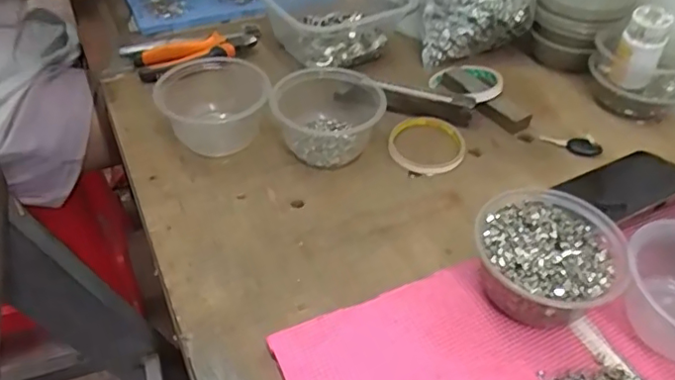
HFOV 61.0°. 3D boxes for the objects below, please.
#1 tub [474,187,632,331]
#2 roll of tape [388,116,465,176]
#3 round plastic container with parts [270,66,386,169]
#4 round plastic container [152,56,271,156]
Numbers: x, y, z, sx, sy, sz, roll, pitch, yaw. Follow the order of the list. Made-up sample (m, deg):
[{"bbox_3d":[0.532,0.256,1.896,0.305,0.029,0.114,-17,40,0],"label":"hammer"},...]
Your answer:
[{"bbox_3d":[0.165,0.060,0.467,0.109,0.067,0.112,1,44,-1],"label":"tub"},{"bbox_3d":[0.099,-0.049,0.623,0.083,0.019,0.079,1,44,-1],"label":"roll of tape"},{"bbox_3d":[-0.006,-0.088,0.620,0.113,0.058,0.127,9,44,7],"label":"round plastic container with parts"},{"bbox_3d":[-0.134,-0.093,0.616,0.110,0.055,0.127,-17,47,-19],"label":"round plastic container"}]

